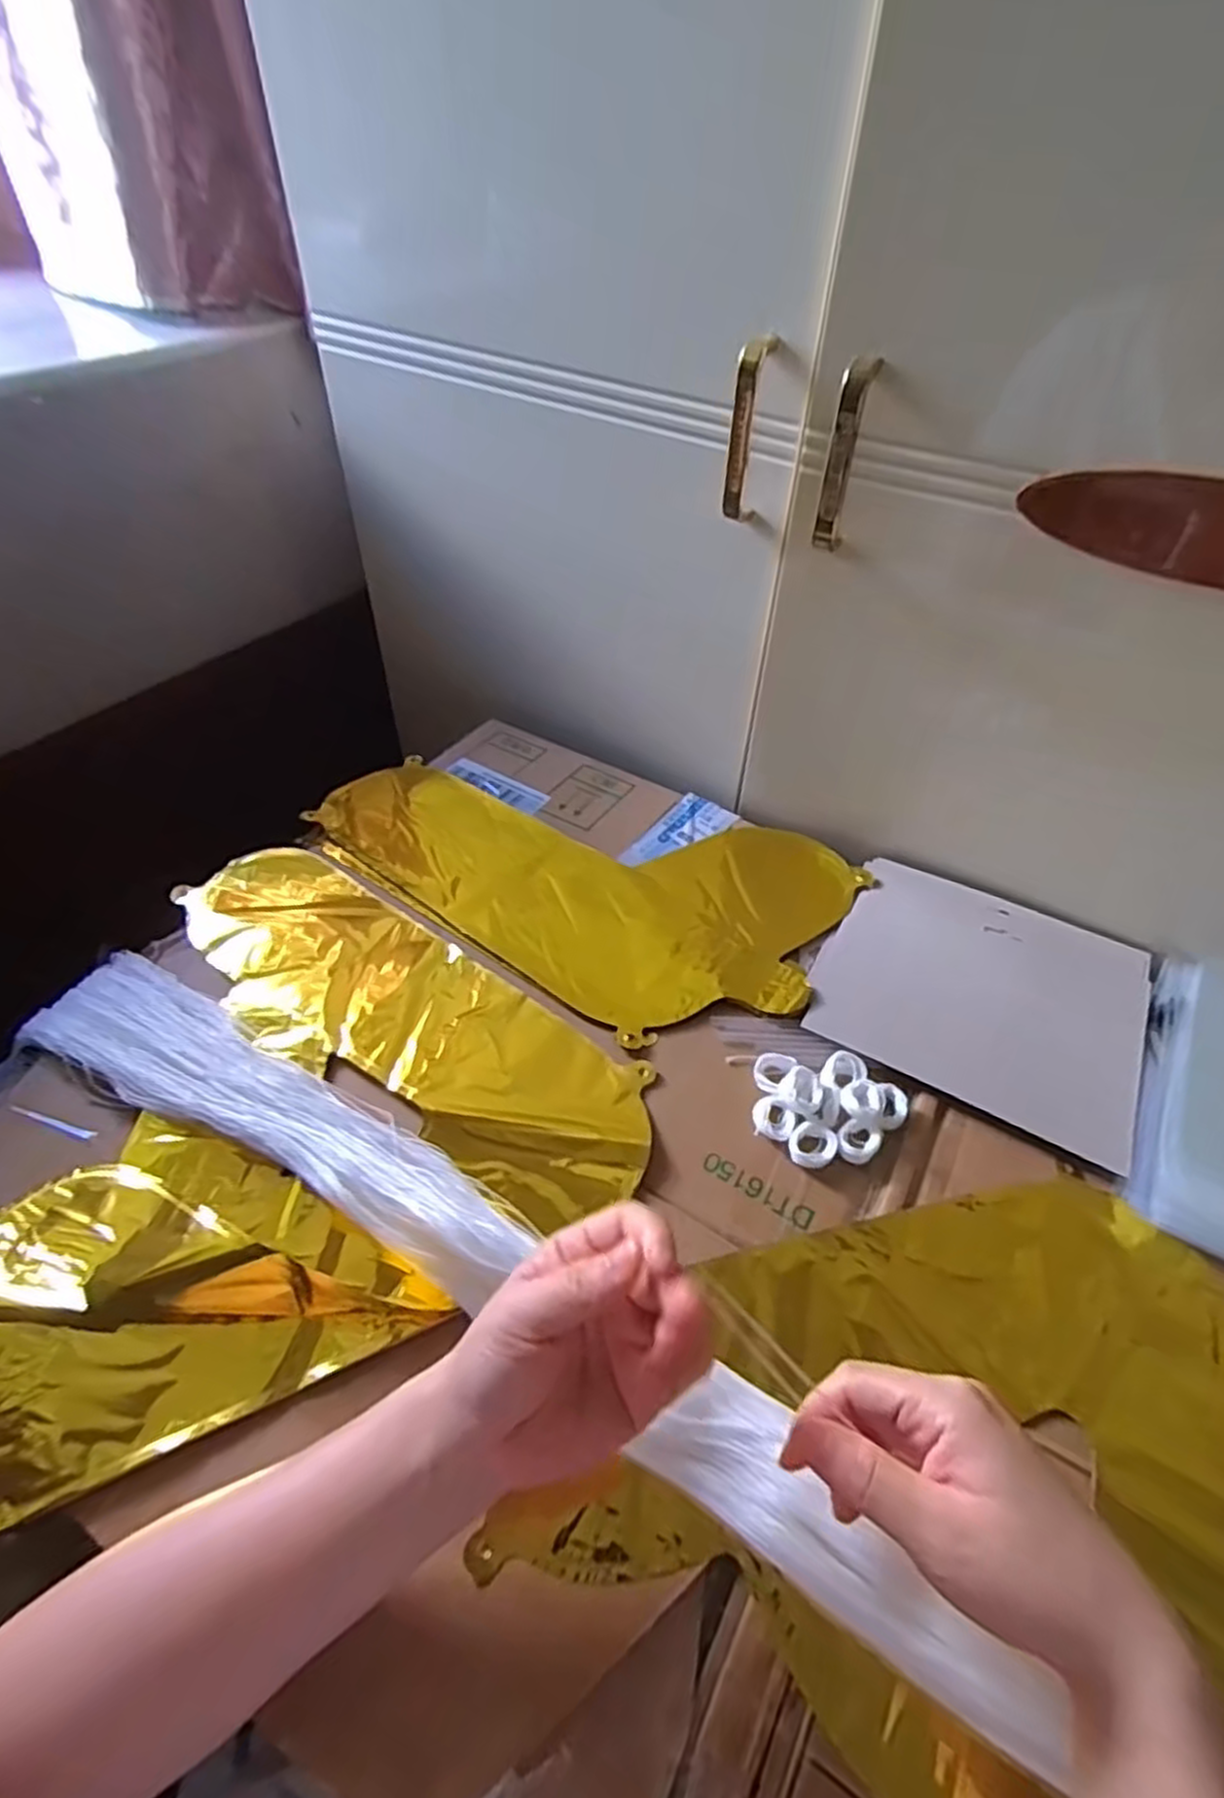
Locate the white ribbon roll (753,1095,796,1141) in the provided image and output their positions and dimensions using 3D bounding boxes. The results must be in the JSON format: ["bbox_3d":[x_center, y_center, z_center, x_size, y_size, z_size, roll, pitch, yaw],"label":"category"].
[{"bbox_3d":[0.093,0.127,0.449,0.024,0.009,0.024,2,46,-2],"label":"white ribbon roll"}]

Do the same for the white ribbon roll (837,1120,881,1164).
[{"bbox_3d":[0.139,0.137,0.439,0.024,0.009,0.023,2,46,-2],"label":"white ribbon roll"}]

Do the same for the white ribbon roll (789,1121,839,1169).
[{"bbox_3d":[0.113,0.139,0.438,0.025,0.007,0.026,2,46,-2],"label":"white ribbon roll"}]

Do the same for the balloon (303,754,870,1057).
[{"bbox_3d":[-0.027,-0.034,0.598,0.387,0.014,0.229,27,50,21],"label":"balloon"}]

